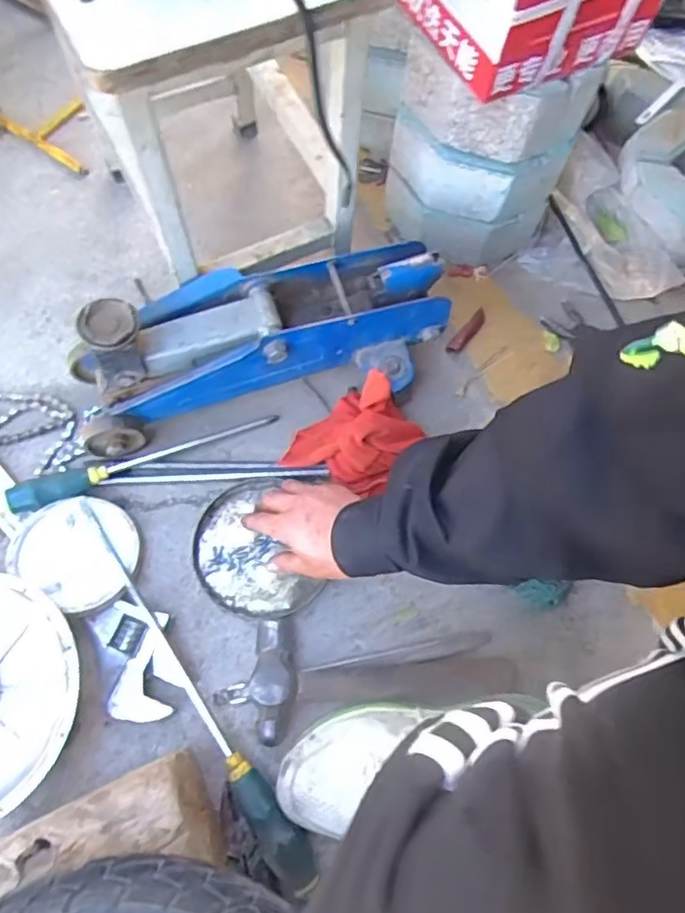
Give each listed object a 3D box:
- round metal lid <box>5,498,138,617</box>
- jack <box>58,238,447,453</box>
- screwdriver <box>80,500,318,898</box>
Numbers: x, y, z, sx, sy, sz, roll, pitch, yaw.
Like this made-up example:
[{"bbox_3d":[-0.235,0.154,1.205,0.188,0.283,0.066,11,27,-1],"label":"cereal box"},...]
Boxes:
[{"bbox_3d":[-0.270,0.092,0.617,0.124,0.017,0.107,31,68,9],"label":"round metal lid"},{"bbox_3d":[-0.091,-0.123,0.648,0.394,0.148,0.147,-10,71,-8],"label":"jack"},{"bbox_3d":[-0.155,0.217,0.580,0.039,0.035,0.410,-34,76,-15],"label":"screwdriver"}]

